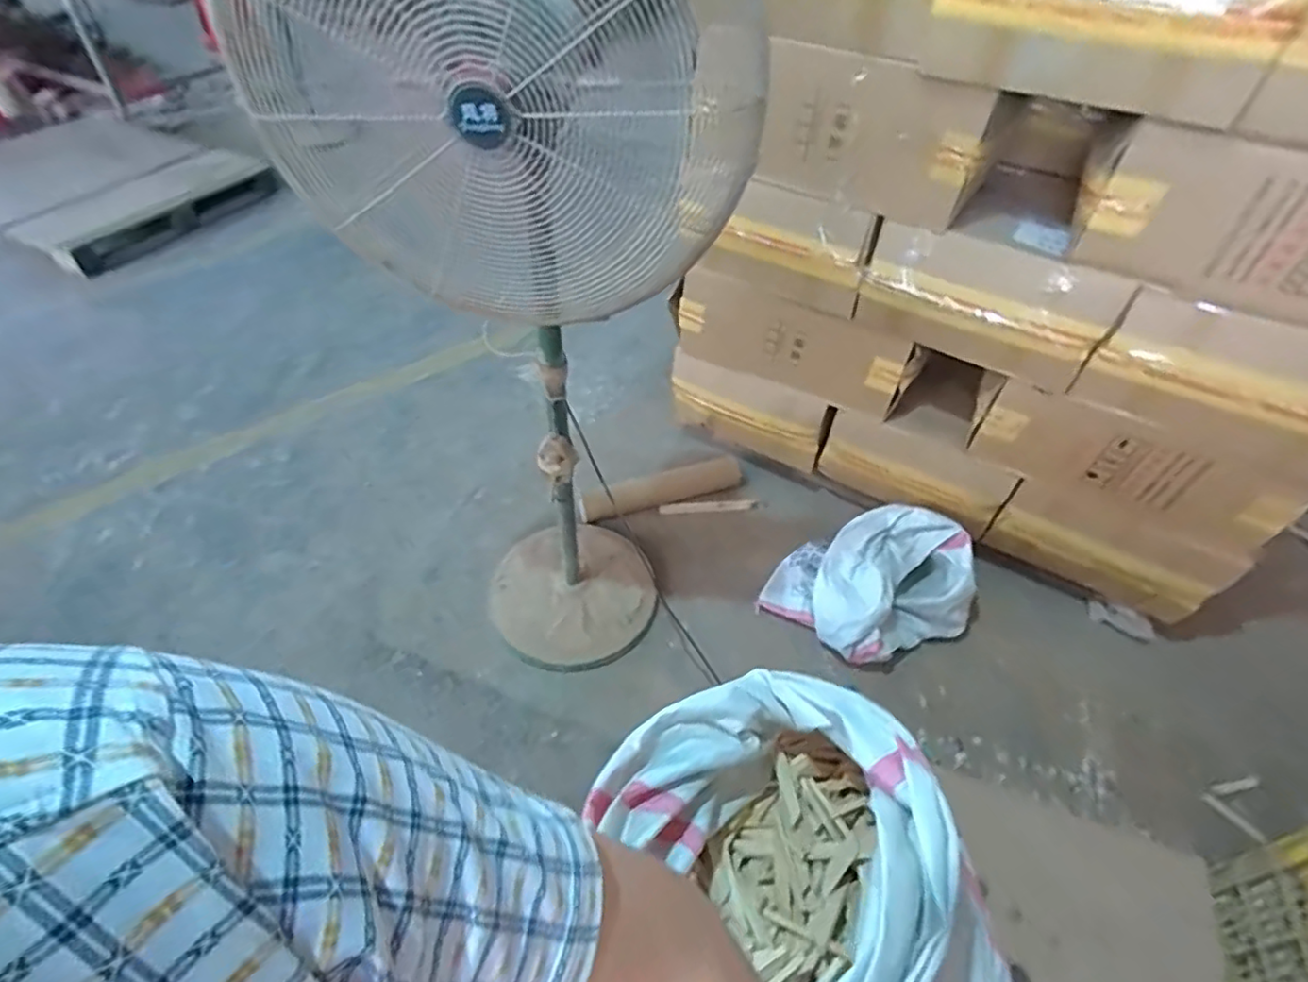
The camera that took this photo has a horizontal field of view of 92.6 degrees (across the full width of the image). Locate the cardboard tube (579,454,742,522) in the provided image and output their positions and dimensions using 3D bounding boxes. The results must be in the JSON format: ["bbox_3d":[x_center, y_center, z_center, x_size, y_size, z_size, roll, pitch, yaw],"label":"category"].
[{"bbox_3d":[0.023,-0.003,1.834,0.490,0.084,0.077,-15,49,-18],"label":"cardboard tube"}]

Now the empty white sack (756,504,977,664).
[{"bbox_3d":[0.527,0.216,1.521,0.414,0.224,0.325,-16,49,-19],"label":"empty white sack"}]

